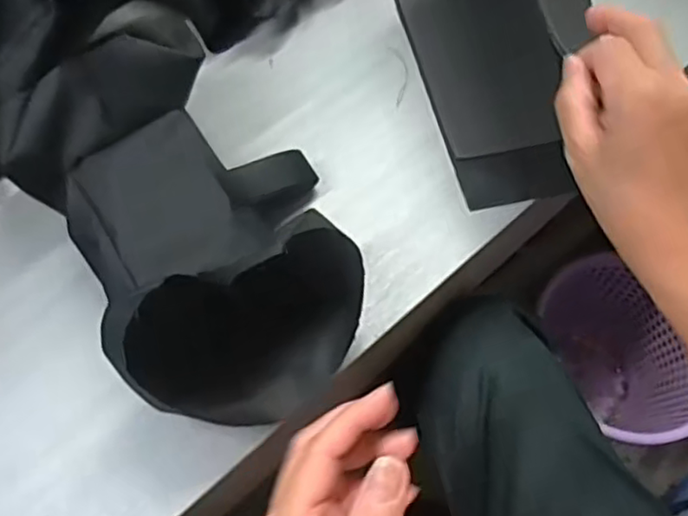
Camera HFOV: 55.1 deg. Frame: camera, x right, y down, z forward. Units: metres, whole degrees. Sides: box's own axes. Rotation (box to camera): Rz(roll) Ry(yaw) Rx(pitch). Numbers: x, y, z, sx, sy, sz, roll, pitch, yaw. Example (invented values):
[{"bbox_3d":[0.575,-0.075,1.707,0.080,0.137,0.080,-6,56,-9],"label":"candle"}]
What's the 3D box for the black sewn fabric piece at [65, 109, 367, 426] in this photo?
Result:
[{"bbox_3d":[-0.081,0.007,0.433,0.155,0.081,0.189,-23,68,-11],"label":"black sewn fabric piece"}]

